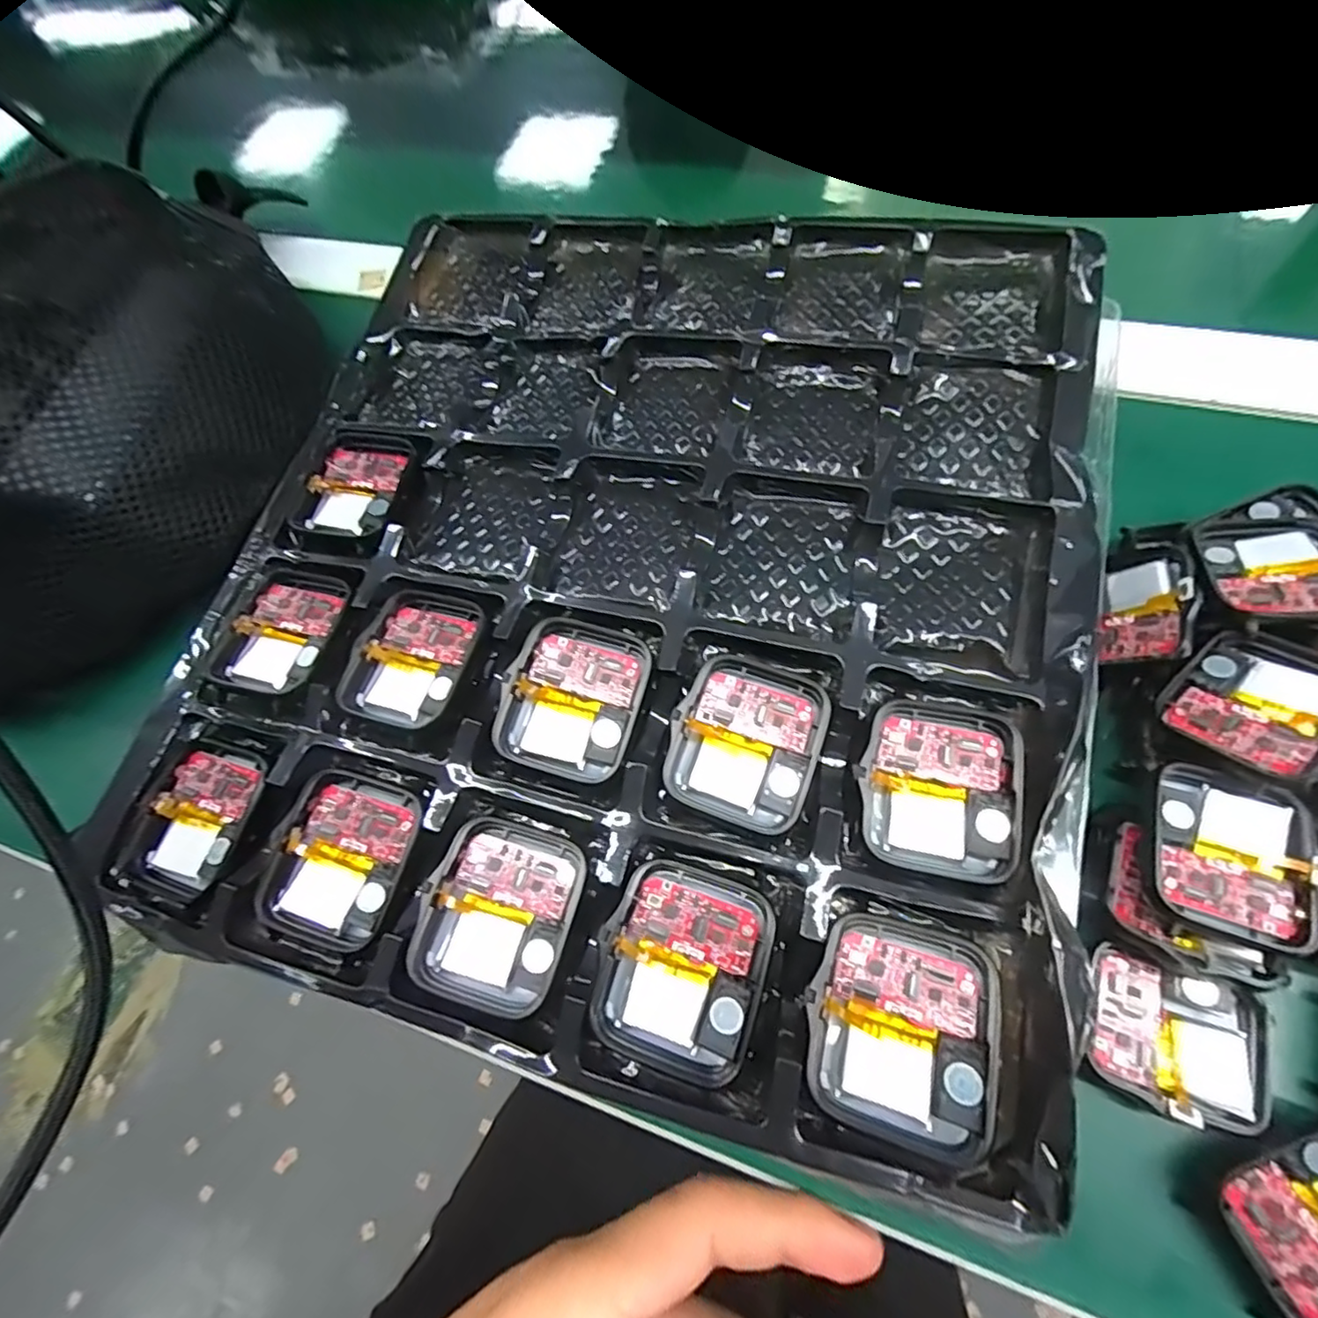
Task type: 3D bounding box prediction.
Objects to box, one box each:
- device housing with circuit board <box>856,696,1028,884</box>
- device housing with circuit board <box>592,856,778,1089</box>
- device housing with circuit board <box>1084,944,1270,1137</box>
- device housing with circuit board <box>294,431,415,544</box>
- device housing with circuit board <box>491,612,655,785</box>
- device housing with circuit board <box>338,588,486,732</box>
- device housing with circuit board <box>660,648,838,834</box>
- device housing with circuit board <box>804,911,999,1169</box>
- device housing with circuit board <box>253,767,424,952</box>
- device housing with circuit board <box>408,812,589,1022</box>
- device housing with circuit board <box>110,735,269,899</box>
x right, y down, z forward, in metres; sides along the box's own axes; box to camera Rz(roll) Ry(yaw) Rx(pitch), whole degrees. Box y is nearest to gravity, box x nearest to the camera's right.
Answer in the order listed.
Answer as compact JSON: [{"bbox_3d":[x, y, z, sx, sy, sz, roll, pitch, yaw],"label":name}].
[{"bbox_3d":[0.071,0.032,0.153,0.037,0.006,0.042,7,68,10],"label":"device housing with circuit board"},{"bbox_3d":[0.005,0.072,0.143,0.037,0.007,0.043,16,69,14],"label":"device housing with circuit board"},{"bbox_3d":[0.136,0.099,0.160,0.039,0.009,0.035,15,69,13],"label":"device housing with circuit board"},{"bbox_3d":[-0.103,-0.061,0.214,0.037,0.011,0.046,13,69,13],"label":"device housing with circuit board"},{"bbox_3d":[-0.023,0.010,0.169,0.036,0.008,0.044,13,69,13],"label":"device housing with circuit board"},{"bbox_3d":[-0.073,-0.001,0.183,0.036,0.008,0.044,15,69,13],"label":"device housing with circuit board"},{"bbox_3d":[0.023,0.021,0.161,0.037,0.006,0.042,18,70,14],"label":"device housing with circuit board"},{"bbox_3d":[0.052,0.080,0.132,0.035,0.009,0.042,11,68,12],"label":"device housing with circuit board"},{"bbox_3d":[-0.085,0.054,0.165,0.035,0.007,0.043,14,69,13],"label":"device housing with circuit board"},{"bbox_3d":[-0.040,0.064,0.154,0.036,0.007,0.043,15,69,14],"label":"device housing with circuit board"},{"bbox_3d":[-0.133,0.046,0.175,0.034,0.008,0.044,17,70,14],"label":"device housing with circuit board"}]

